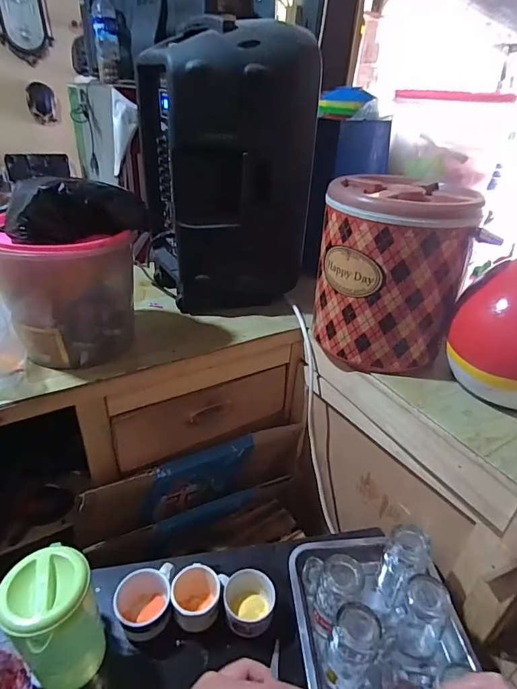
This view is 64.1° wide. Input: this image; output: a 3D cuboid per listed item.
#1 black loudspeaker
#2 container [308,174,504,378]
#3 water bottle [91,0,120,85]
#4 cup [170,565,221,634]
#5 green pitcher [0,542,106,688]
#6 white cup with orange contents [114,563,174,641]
[{"bbox_3d":[-0.081,-0.388,0.966,0.327,0.565,0.264,-11,35,-18],"label":"black loudspeaker"},{"bbox_3d":[0.243,-0.136,0.803,0.243,0.305,0.213,4,33,3],"label":"container"},{"bbox_3d":[-0.467,-0.943,1.272,0.070,0.226,0.059,-9,35,-16],"label":"water bottle"},{"bbox_3d":[-0.103,0.427,0.689,0.075,0.083,0.086,-9,35,-16],"label":"cup"},{"bbox_3d":[-0.282,0.390,0.584,0.096,0.193,0.102,1,33,-1],"label":"green pitcher"},{"bbox_3d":[-0.188,0.424,0.687,0.090,0.091,0.110,-2,33,-6],"label":"white cup with orange contents"}]

